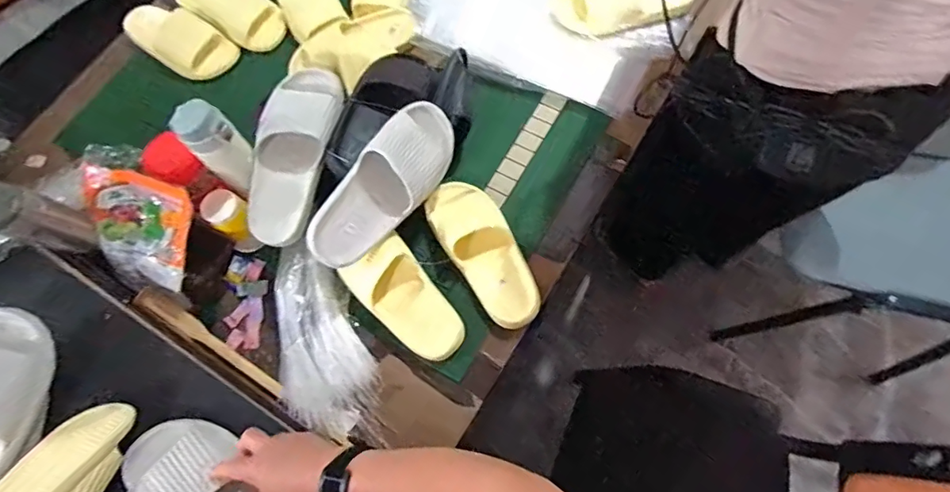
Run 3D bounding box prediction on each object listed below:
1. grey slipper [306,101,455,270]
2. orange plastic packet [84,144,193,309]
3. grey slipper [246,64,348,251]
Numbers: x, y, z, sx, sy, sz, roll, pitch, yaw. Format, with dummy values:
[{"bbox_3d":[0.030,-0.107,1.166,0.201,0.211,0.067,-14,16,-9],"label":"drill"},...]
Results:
[{"bbox_3d":[-0.135,-0.089,0.758,0.107,0.080,0.270,43,80,-18],"label":"grey slipper"},{"bbox_3d":[-0.490,-0.020,0.757,0.168,0.040,0.188,21,110,4],"label":"orange plastic packet"},{"bbox_3d":[-0.275,-0.138,0.763,0.102,0.067,0.275,15,88,8],"label":"grey slipper"}]

